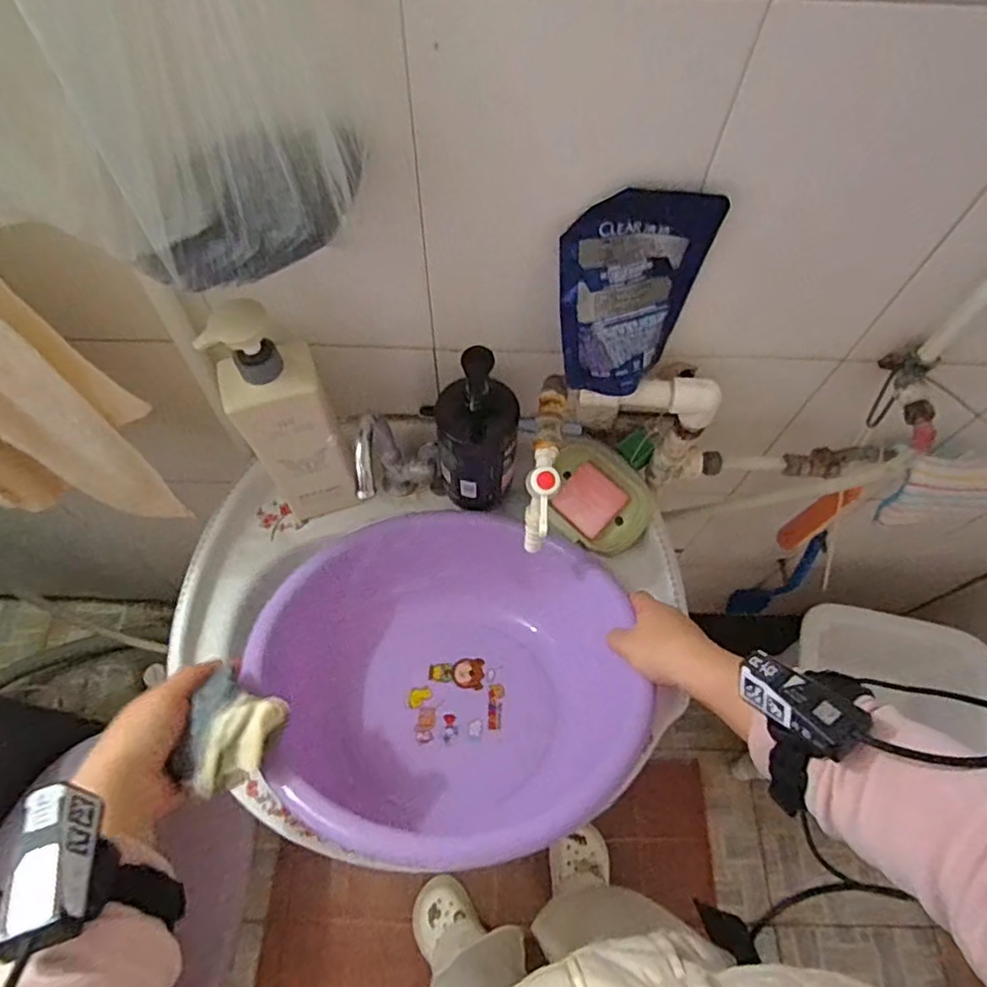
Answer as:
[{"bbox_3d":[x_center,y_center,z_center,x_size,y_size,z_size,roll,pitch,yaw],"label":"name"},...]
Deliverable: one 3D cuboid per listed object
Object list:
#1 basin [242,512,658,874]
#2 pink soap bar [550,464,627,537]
[{"bbox_3d":[-0.040,0.147,0.550,0.304,0.174,0.292,1,63,-1],"label":"basin"},{"bbox_3d":[0.103,0.007,0.657,0.063,0.008,0.064,40,85,9],"label":"pink soap bar"}]

